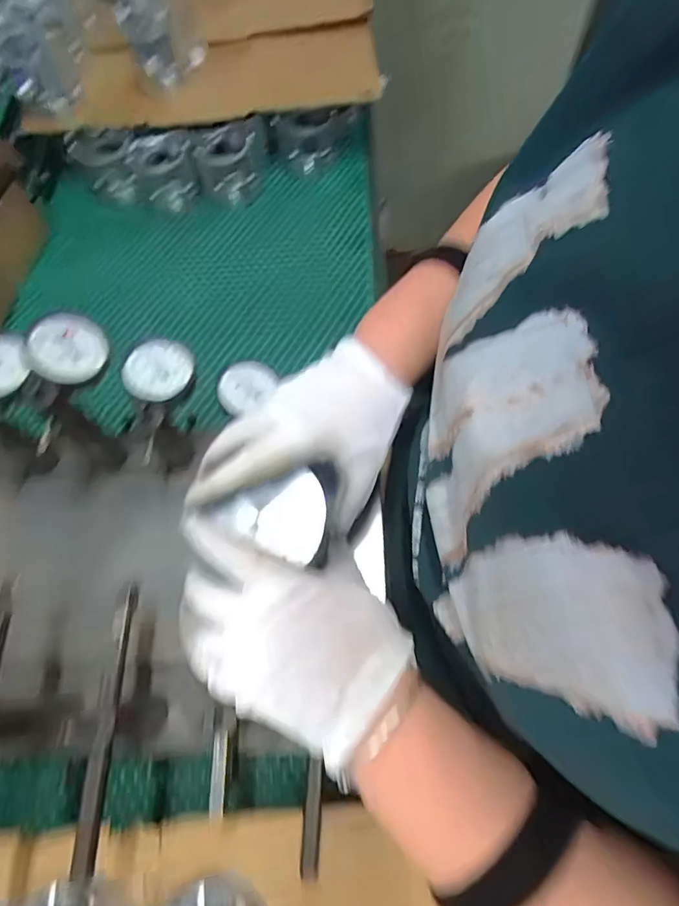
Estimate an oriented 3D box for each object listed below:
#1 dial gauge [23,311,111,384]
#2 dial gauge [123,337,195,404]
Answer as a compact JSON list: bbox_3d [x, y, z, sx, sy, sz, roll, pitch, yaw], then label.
[{"bbox_3d":[-0.200,-0.073,0.365,0.052,0.026,0.052,-12,80,-34],"label":"dial gauge"},{"bbox_3d":[-0.138,-0.064,0.380,0.045,0.014,0.054,40,72,18],"label":"dial gauge"}]

